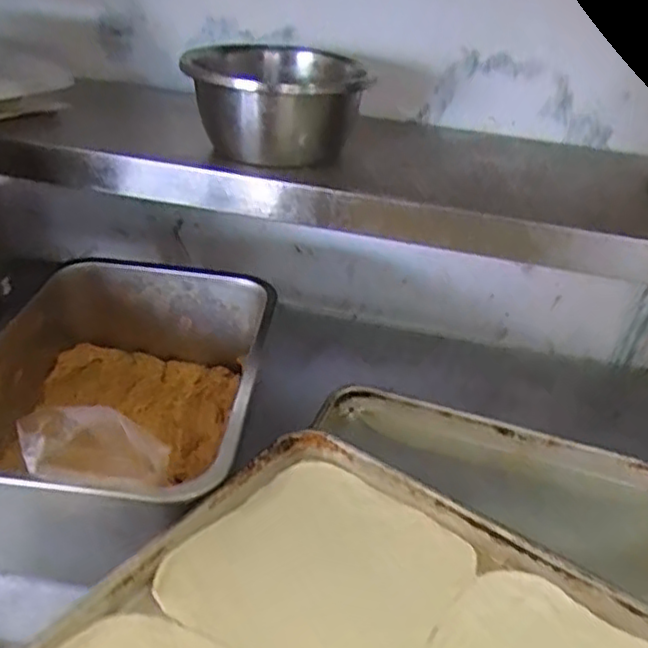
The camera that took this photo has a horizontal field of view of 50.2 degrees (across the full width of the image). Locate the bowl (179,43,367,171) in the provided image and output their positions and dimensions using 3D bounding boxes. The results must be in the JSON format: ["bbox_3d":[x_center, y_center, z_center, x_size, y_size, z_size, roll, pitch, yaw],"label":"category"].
[{"bbox_3d":[-0.057,-0.233,0.743,0.157,0.097,0.157,-7,33,-21],"label":"bowl"}]

